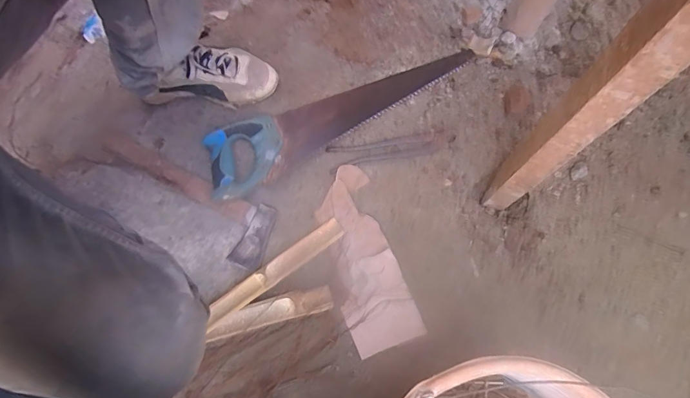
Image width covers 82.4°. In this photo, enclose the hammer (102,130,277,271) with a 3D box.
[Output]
[{"bbox_3d":[-0.262,-0.003,0.626,0.314,0.042,0.100,25,74,7],"label":"hammer"}]

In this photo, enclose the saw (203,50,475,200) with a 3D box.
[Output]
[{"bbox_3d":[-0.008,-0.168,0.676,0.493,0.047,0.123,-32,76,-10],"label":"saw"}]

